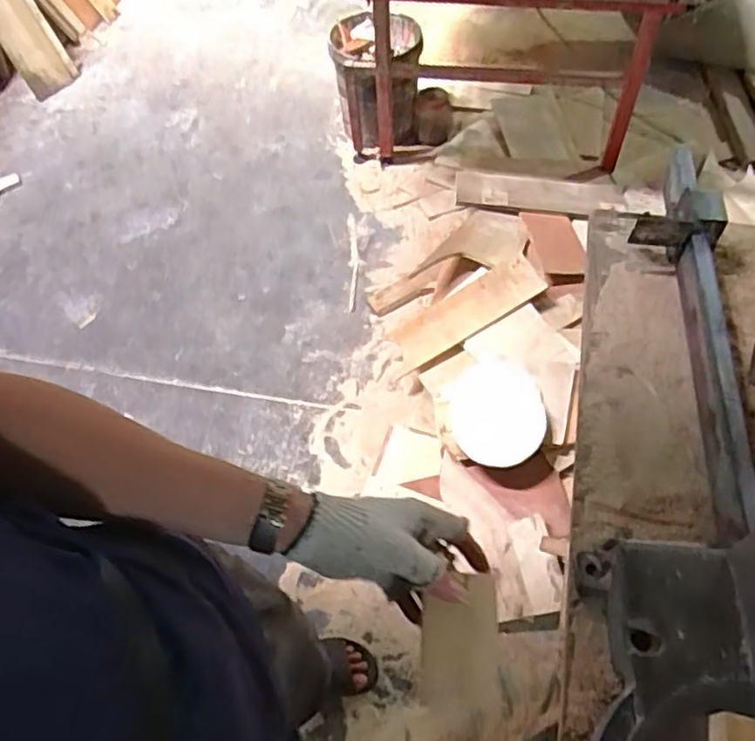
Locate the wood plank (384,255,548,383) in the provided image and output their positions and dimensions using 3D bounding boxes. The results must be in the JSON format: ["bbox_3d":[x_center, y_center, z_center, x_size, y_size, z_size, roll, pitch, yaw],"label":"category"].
[{"bbox_3d":[0.210,-0.141,1.650,0.421,0.031,0.140,-32,56,13],"label":"wood plank"}]

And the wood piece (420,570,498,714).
[{"bbox_3d":[0.061,0.206,0.490,0.055,0.007,0.096,1,74,7],"label":"wood piece"}]

